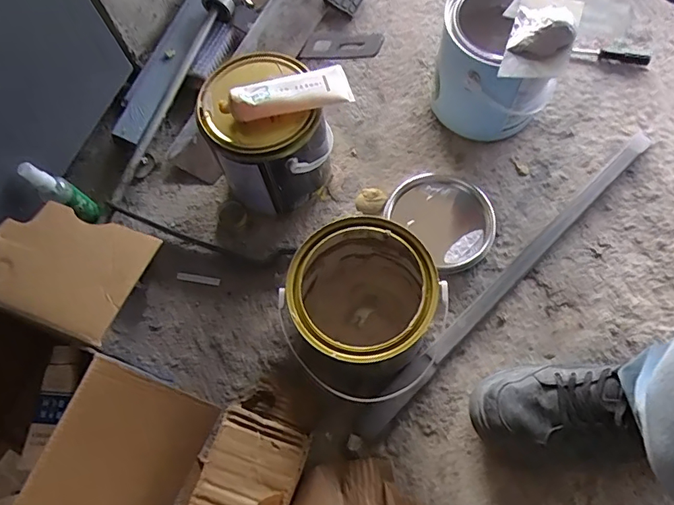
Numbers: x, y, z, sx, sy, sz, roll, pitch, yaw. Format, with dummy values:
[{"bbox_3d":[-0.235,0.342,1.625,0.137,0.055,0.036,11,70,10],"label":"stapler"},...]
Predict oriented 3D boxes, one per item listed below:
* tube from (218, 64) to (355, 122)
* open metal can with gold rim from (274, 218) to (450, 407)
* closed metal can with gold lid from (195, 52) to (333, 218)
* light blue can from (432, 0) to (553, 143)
[{"bbox_3d":[-0.059,-0.185,0.555,0.146,0.031,0.042,-15,68,-3],"label":"tube"},{"bbox_3d":[0.028,0.066,0.557,0.168,0.173,0.170,-1,68,2],"label":"open metal can with gold rim"},{"bbox_3d":[-0.087,-0.145,0.636,0.144,0.192,0.144,-1,68,3],"label":"closed metal can with gold lid"},{"bbox_3d":[0.210,-0.259,0.673,0.131,0.169,0.146,-26,69,-8],"label":"light blue can"}]

